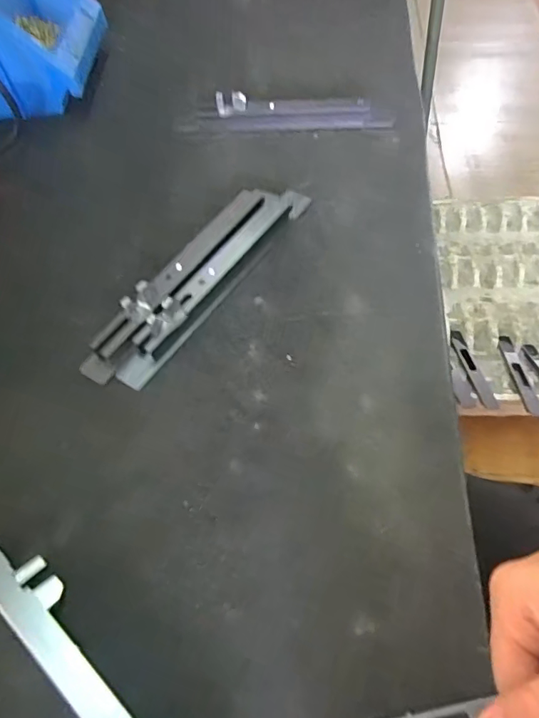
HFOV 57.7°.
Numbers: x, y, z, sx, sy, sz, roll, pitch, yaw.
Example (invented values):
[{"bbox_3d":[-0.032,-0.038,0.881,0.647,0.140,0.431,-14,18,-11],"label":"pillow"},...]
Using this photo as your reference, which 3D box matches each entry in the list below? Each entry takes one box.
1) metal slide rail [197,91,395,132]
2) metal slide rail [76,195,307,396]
[{"bbox_3d":[0.023,-0.239,0.474,0.188,0.026,0.028,2,59,5],"label":"metal slide rail"},{"bbox_3d":[-0.052,-0.070,0.374,0.058,0.027,0.220,28,64,19],"label":"metal slide rail"}]

